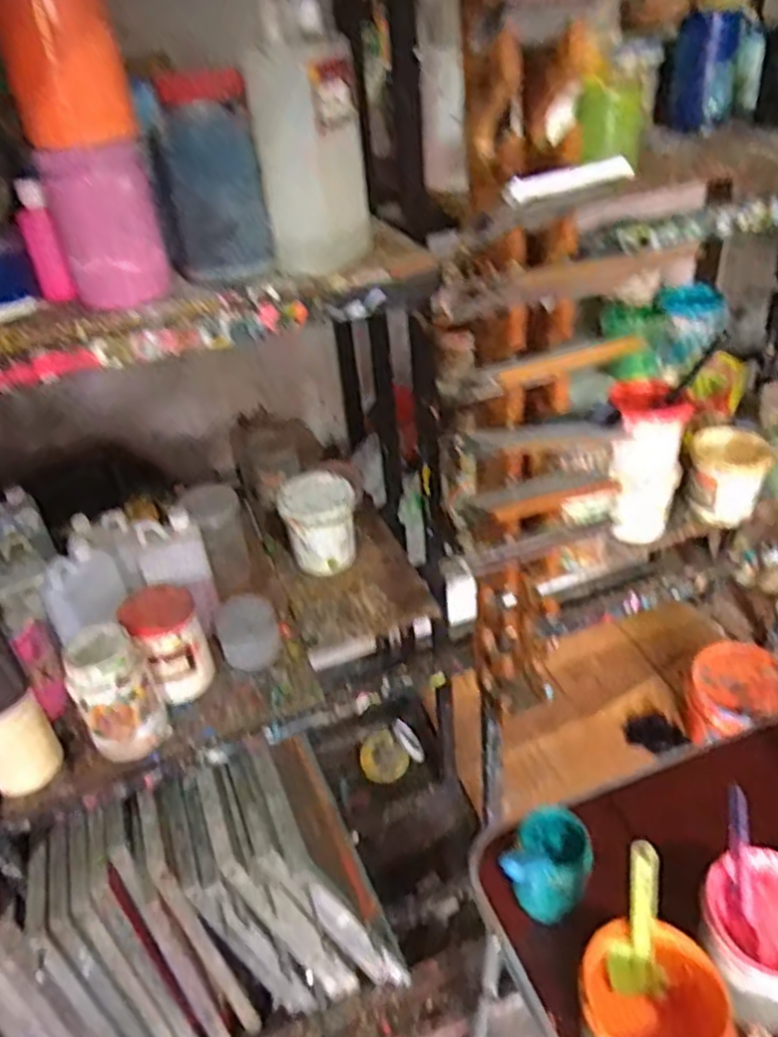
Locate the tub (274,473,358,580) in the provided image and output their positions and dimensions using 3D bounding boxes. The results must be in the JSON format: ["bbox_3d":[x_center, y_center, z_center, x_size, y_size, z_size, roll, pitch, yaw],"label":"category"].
[{"bbox_3d":[-0.118,0.003,1.274,0.136,0.144,0.122,-11,35,-7],"label":"tub"}]

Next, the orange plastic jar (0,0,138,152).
[{"bbox_3d":[-0.266,-0.380,0.598,0.087,0.132,0.086,-17,36,-16],"label":"orange plastic jar"}]

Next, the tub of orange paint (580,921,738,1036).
[{"bbox_3d":[0.244,0.480,0.689,0.130,0.120,0.117,11,38,22],"label":"tub of orange paint"}]

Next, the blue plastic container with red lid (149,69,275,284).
[{"bbox_3d":[-0.169,-0.317,0.687,0.094,0.163,0.112,-14,36,-12],"label":"blue plastic container with red lid"}]

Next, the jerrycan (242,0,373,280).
[{"bbox_3d":[-0.071,-0.344,0.675,0.069,0.212,0.096,7,37,17],"label":"jerrycan"}]

